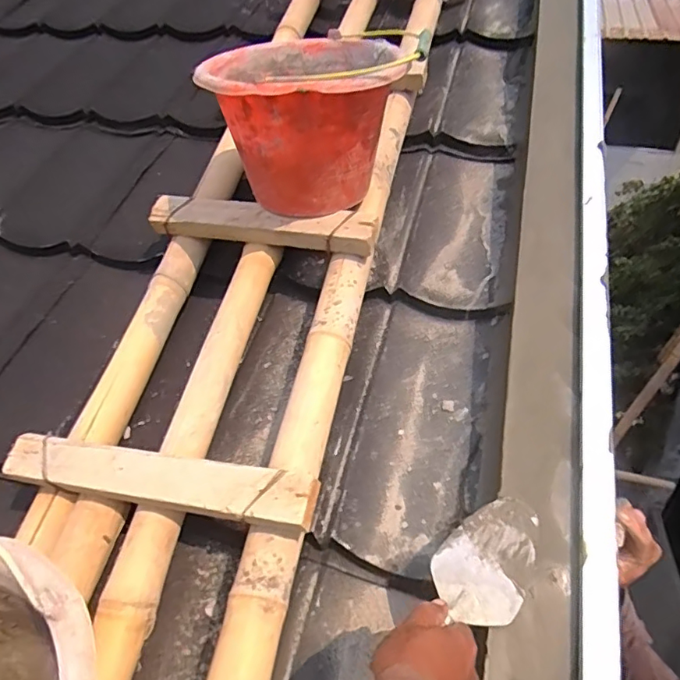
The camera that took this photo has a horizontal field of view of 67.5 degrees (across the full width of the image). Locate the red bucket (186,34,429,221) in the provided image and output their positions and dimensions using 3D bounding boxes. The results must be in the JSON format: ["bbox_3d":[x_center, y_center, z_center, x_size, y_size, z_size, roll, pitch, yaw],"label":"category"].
[{"bbox_3d":[-0.053,-0.315,0.752,0.260,0.214,0.261,-3,33,-9],"label":"red bucket"}]

